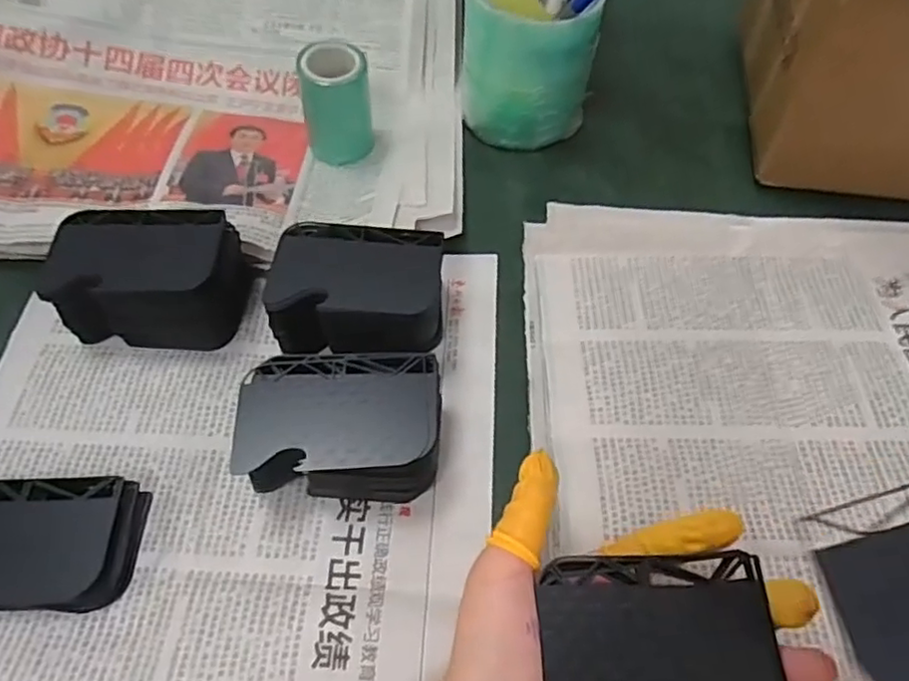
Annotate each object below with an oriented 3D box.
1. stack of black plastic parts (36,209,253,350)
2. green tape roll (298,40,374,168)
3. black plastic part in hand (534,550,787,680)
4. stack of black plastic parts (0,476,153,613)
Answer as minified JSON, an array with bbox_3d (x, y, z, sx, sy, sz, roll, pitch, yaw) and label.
[{"bbox_3d":[-0.160,-0.035,0.339,0.088,0.042,0.059,3,58,3],"label":"stack of black plastic parts"},{"bbox_3d":[-0.075,-0.153,0.408,0.044,0.057,0.035,-9,59,-5],"label":"green tape roll"},{"bbox_3d":[0.074,0.108,0.233,0.082,0.006,0.055,-3,61,-1],"label":"black plastic part in hand"},{"bbox_3d":[-0.191,0.090,0.286,0.086,0.020,0.056,0,59,-2],"label":"stack of black plastic parts"}]

